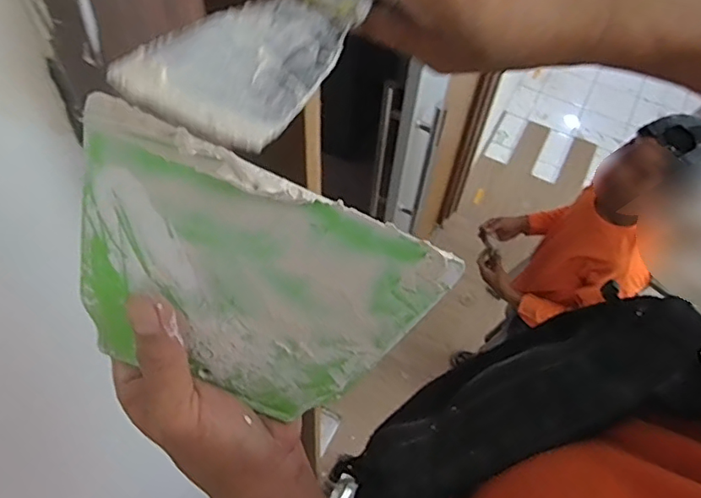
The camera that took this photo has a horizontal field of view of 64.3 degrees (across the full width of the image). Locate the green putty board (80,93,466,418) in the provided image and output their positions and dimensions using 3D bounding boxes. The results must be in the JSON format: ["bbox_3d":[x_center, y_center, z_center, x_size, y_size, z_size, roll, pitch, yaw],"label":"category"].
[{"bbox_3d":[-0.050,0.021,0.264,0.163,0.125,0.006,22,28,-9],"label":"green putty board"}]

